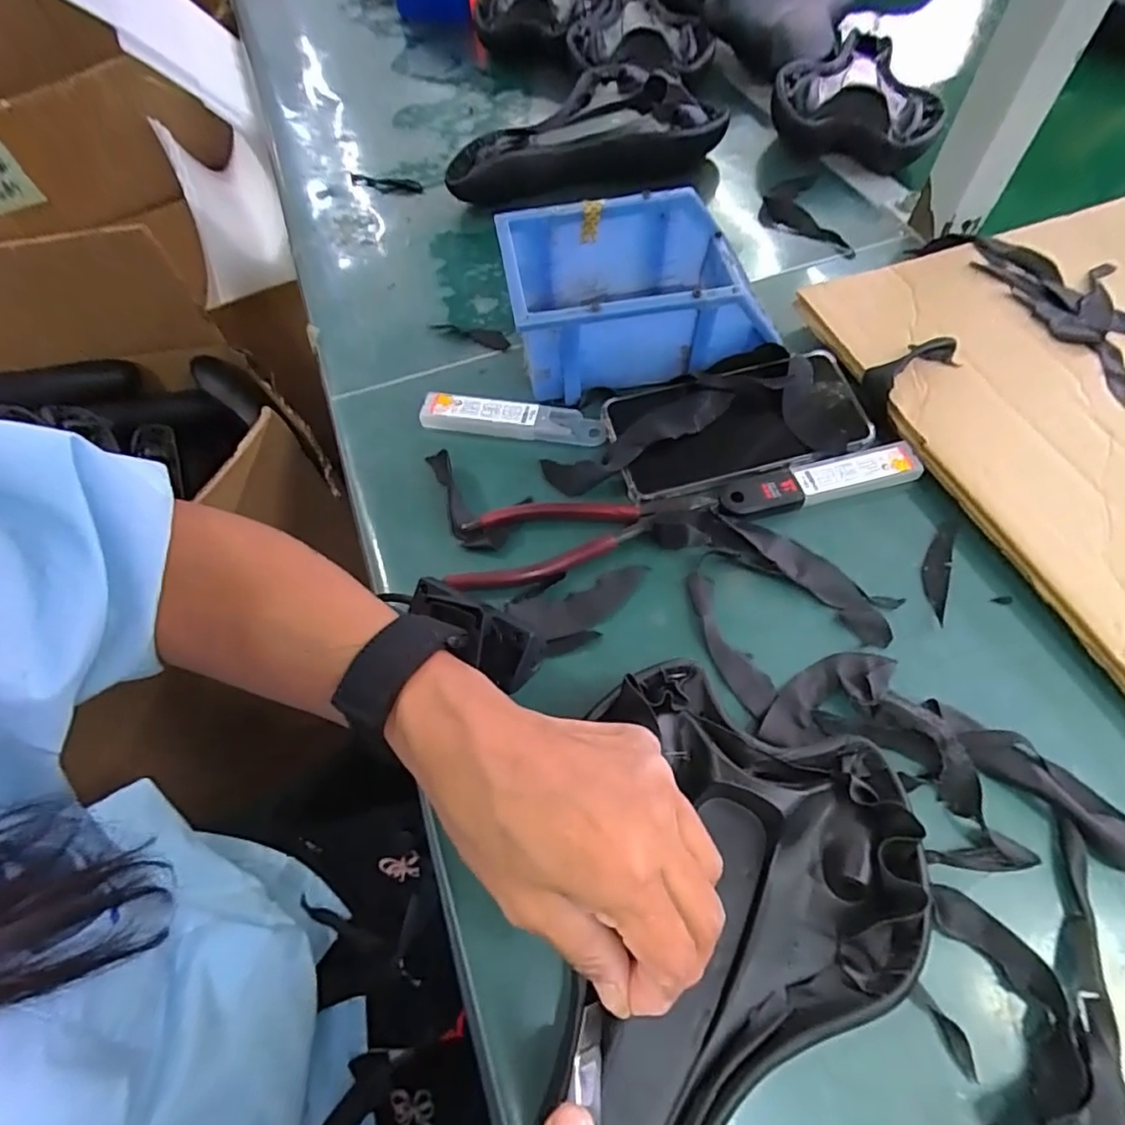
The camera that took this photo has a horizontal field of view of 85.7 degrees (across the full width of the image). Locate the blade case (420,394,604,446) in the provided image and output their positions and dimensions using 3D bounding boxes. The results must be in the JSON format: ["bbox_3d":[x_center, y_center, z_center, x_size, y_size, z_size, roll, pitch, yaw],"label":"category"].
[{"bbox_3d":[-0.035,-0.101,0.423,0.128,0.014,0.026,5,61,6],"label":"blade case"}]

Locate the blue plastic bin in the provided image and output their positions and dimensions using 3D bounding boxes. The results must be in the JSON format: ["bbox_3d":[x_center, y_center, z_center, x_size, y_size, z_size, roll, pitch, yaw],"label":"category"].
[{"bbox_3d":[0.050,-0.189,0.432,0.172,0.076,0.116,-8,61,-2],"label":"blue plastic bin"}]

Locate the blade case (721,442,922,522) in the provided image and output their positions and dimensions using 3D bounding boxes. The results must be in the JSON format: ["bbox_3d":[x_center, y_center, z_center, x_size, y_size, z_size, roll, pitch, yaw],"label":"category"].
[{"bbox_3d":[0.162,-0.052,0.381,0.131,0.007,0.028,-14,61,-5],"label":"blade case"}]

